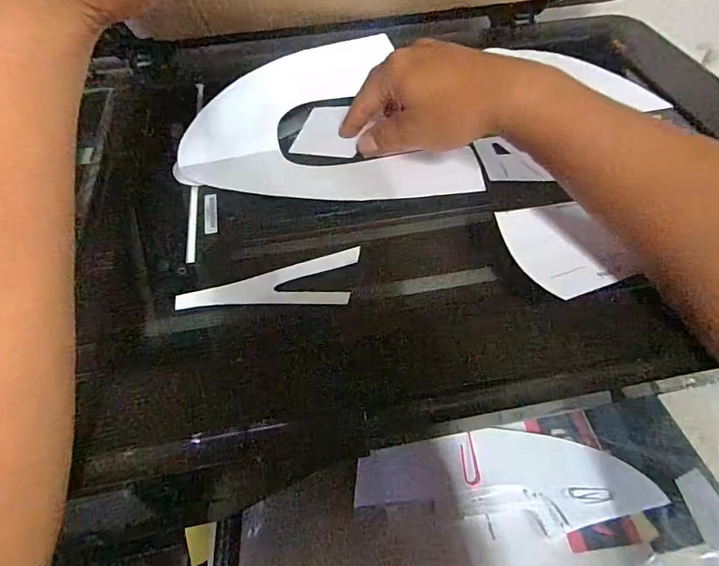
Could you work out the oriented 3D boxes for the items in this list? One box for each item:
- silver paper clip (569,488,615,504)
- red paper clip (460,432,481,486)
[{"bbox_3d":[0.163,0.148,0.323,0.031,0.004,0.010,0,50,0],"label":"silver paper clip"},{"bbox_3d":[0.082,0.130,0.344,0.012,0.004,0.039,-1,50,0],"label":"red paper clip"}]

